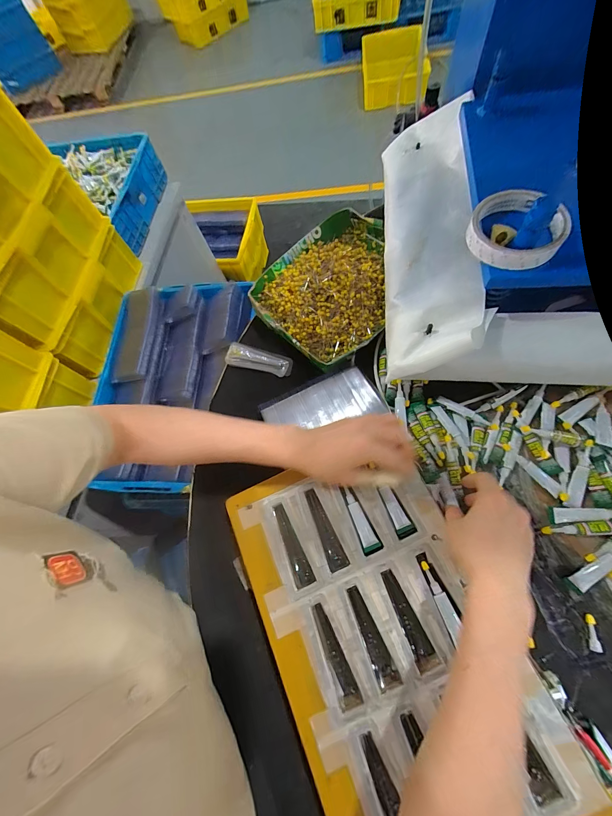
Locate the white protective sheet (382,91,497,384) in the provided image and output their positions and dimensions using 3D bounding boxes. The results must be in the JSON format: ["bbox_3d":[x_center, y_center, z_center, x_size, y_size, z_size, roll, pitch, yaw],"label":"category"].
[{"bbox_3d":[0.167,-0.256,0.435,0.118,0.032,0.438,-6,65,28],"label":"white protective sheet"}]

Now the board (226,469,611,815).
[{"bbox_3d":[0.077,0.227,0.318,0.221,0.028,0.369,-23,66,-7],"label":"board"}]

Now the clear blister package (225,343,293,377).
[{"bbox_3d":[-0.075,-0.076,0.495,0.111,0.017,0.034,15,101,9],"label":"clear blister package"}]

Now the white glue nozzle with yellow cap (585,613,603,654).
[{"bbox_3d":[0.296,0.232,0.319,0.009,0.007,0.033,8,71,12],"label":"white glue nozzle with yellow cap"}]

